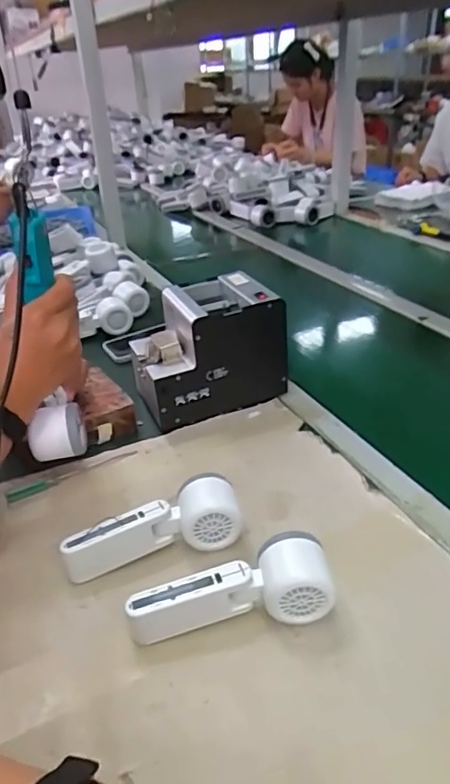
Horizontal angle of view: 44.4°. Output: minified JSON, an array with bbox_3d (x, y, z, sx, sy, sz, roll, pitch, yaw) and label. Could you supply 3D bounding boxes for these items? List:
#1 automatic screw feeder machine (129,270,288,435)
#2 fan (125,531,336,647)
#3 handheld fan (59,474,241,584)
[{"bbox_3d":[-0.027,-0.057,0.731,0.182,0.145,0.126,-15,32,-17],"label":"automatic screw feeder machine"},{"bbox_3d":[0.004,0.164,0.455,0.167,0.053,0.053,-7,31,-4],"label":"fan"},{"bbox_3d":[-0.069,0.129,0.523,0.164,0.054,0.050,-12,32,-11],"label":"handheld fan"}]

